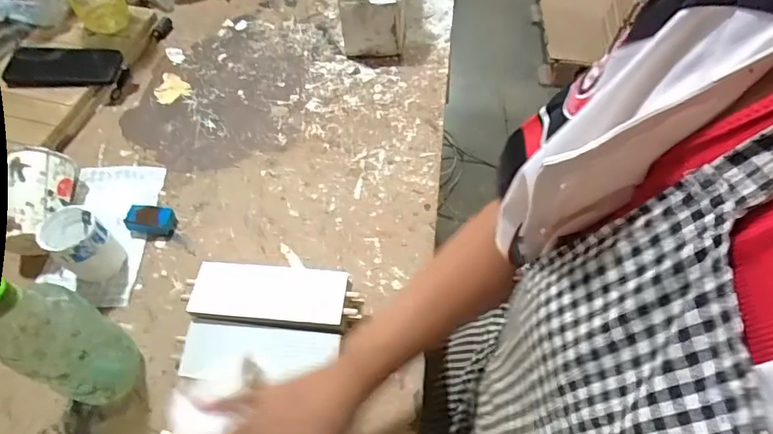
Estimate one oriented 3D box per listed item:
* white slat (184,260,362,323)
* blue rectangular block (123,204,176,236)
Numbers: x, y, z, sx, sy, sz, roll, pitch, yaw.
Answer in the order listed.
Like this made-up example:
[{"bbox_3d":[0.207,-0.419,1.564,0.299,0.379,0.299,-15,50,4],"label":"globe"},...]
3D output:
[{"bbox_3d":[-0.134,0.085,0.562,0.189,0.012,0.066,7,55,-1],"label":"white slat"},{"bbox_3d":[-0.318,0.004,0.665,0.059,0.024,0.039,0,54,3],"label":"blue rectangular block"}]

